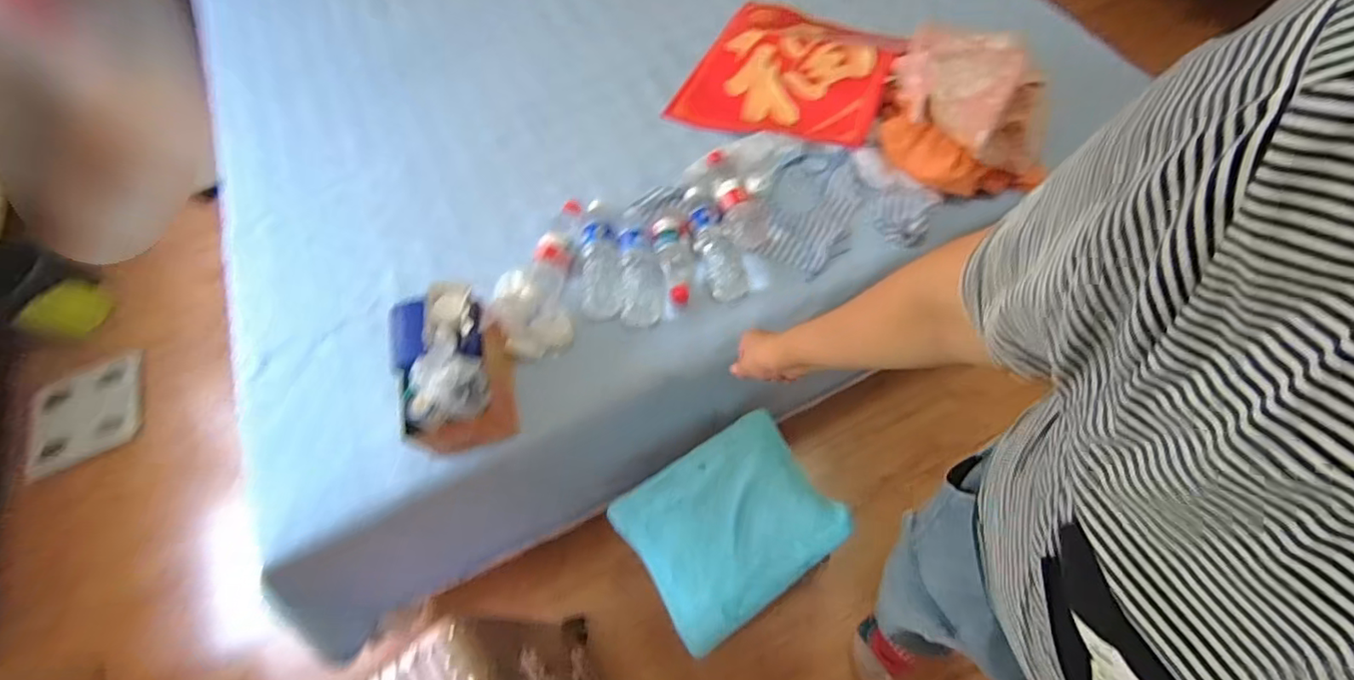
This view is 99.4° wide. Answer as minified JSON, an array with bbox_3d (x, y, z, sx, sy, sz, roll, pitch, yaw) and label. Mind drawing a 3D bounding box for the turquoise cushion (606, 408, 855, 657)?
[{"bbox_3d":[0.093,0.310,0.997,0.344,0.062,0.282,-33,64,-11],"label":"turquoise cushion"}]

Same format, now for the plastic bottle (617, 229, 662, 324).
[{"bbox_3d":[-0.062,-0.115,0.987,0.069,0.073,0.182,-7,62,3],"label":"plastic bottle"}]

